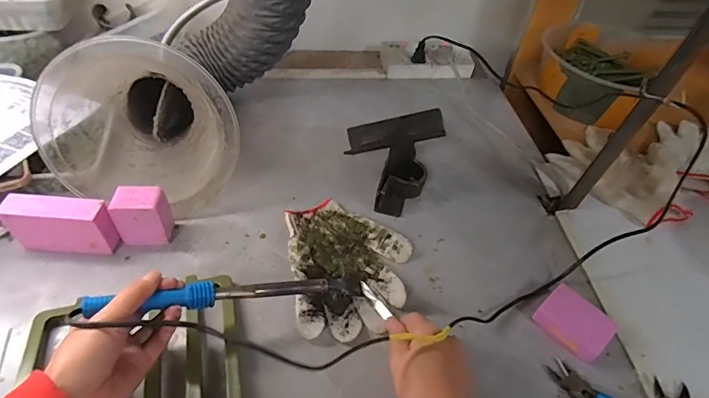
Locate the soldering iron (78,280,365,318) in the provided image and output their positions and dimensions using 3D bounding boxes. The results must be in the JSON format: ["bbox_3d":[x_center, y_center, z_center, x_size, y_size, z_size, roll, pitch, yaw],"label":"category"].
[{"bbox_3d":[-0.112,0.097,0.440,0.279,0.022,0.021,2,44,-30],"label":"soldering iron"}]

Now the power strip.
[{"bbox_3d":[0.145,-0.280,0.858,0.180,0.041,0.101,3,47,-3],"label":"power strip"}]

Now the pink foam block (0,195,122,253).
[{"bbox_3d":[-0.343,0.032,0.512,0.114,0.072,0.035,3,47,-3],"label":"pink foam block"}]

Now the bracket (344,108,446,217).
[{"bbox_3d":[0.052,-0.051,0.592,0.126,0.110,0.096,5,47,0],"label":"bracket"}]

